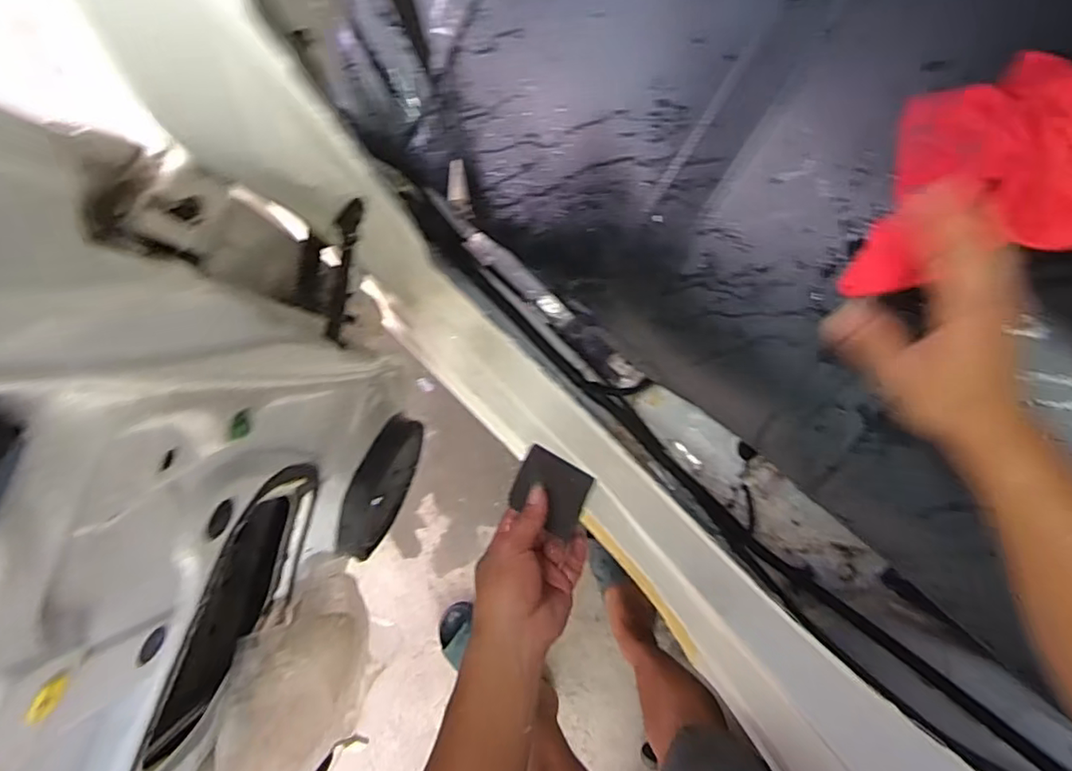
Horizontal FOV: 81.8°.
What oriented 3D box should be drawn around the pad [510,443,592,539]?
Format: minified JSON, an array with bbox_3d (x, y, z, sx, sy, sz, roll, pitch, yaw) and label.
[{"bbox_3d":[0.012,0.087,0.519,0.066,0.009,0.057,26,104,29],"label":"pad"}]

